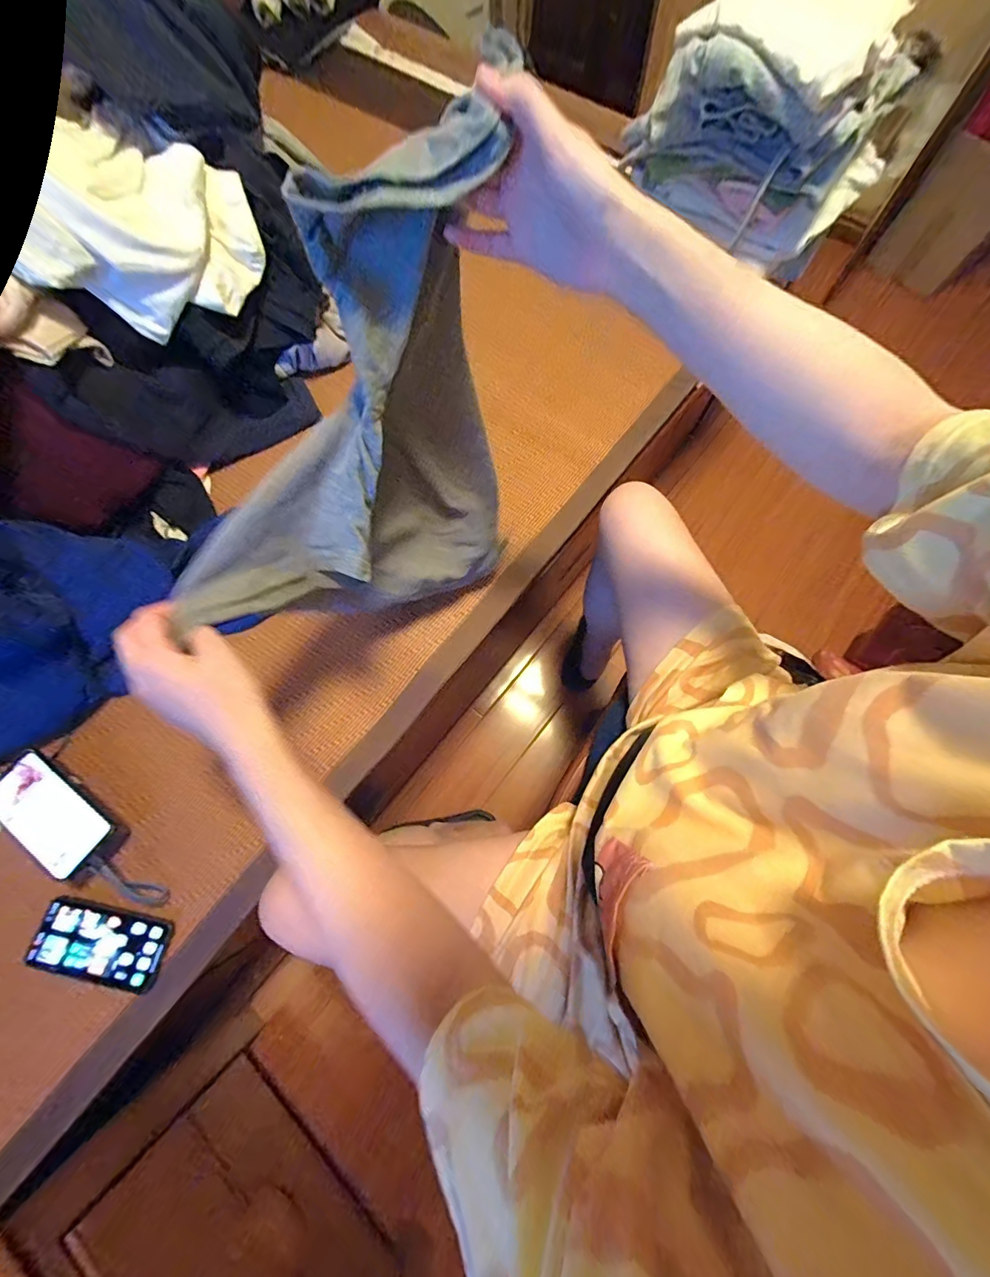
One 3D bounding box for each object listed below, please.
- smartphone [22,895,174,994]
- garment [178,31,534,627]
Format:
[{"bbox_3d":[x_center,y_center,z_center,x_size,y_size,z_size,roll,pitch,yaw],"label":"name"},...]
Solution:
[{"bbox_3d":[-0.466,0.355,0.514,0.151,0.013,0.072,10,72,4],"label":"smartphone"},{"bbox_3d":[-0.116,-0.143,0.397,0.113,0.351,0.338,42,77,13],"label":"garment"}]

